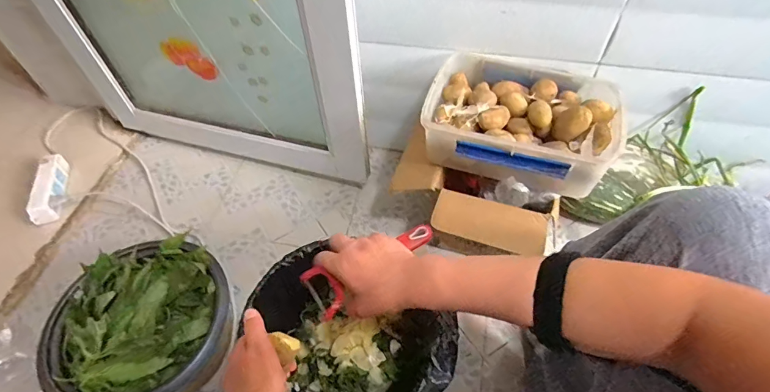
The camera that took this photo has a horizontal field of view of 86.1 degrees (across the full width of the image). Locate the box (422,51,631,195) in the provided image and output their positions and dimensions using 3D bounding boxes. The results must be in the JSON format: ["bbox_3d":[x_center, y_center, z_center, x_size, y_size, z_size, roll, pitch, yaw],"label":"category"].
[{"bbox_3d":[0.244,-0.140,0.741,0.308,0.097,0.256,16,54,14],"label":"box"}]

